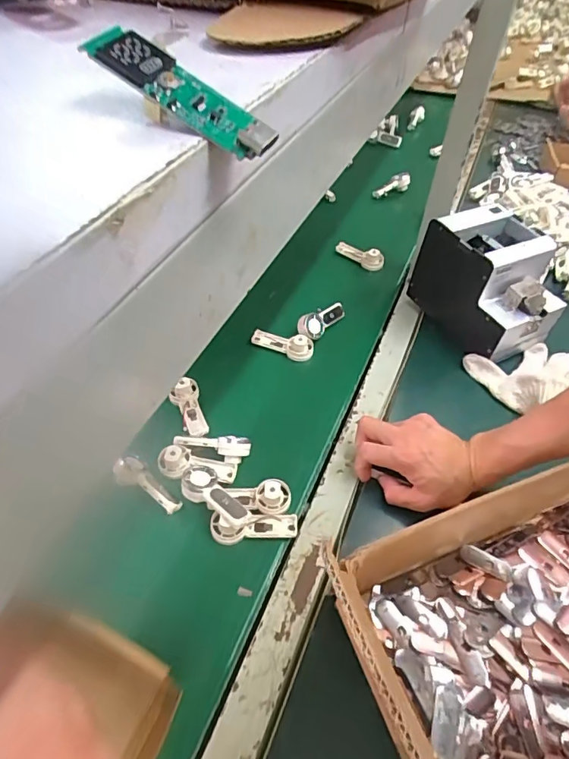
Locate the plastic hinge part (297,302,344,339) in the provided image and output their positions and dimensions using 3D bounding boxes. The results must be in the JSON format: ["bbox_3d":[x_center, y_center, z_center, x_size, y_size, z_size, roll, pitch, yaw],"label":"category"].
[{"bbox_3d":[0.061,-0.093,0.715,0.089,0.020,0.034,-31,57,-26],"label":"plastic hinge part"}]

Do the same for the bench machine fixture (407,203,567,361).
[{"bbox_3d":[0.296,-0.136,0.689,0.129,0.148,0.178,-20,53,-18],"label":"bench machine fixture"}]

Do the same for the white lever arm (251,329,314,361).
[{"bbox_3d":[-0.005,-0.053,0.691,0.093,0.026,0.035,10,49,6],"label":"white lever arm"}]

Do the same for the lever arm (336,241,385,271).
[{"bbox_3d":[0.134,-0.225,0.851,0.093,0.038,0.023,35,56,25],"label":"lever arm"}]

